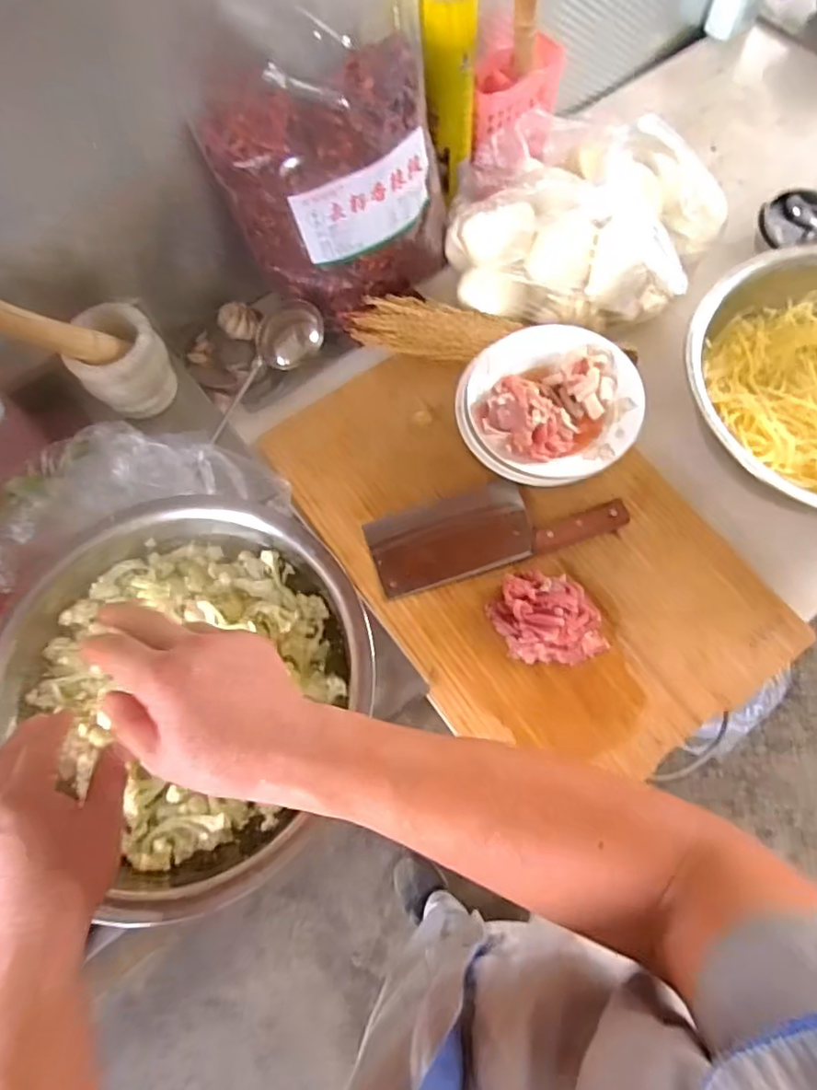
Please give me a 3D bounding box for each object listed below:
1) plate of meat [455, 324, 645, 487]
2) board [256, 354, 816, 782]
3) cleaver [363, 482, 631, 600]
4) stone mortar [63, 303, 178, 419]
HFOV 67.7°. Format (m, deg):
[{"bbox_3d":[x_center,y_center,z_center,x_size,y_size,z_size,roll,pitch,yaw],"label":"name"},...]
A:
[{"bbox_3d":[0.167,-0.176,0.718,0.214,0.057,0.203,8,69,6],"label":"plate of meat"},{"bbox_3d":[0.129,-0.017,0.715,0.377,0.032,0.567,-33,71,-10],"label":"board"},{"bbox_3d":[0.098,-0.025,0.712,0.285,0.030,0.102,-15,68,-3],"label":"cleaver"},{"bbox_3d":[-0.336,-0.212,0.727,0.095,0.105,0.102,-1,68,3],"label":"stone mortar"}]

